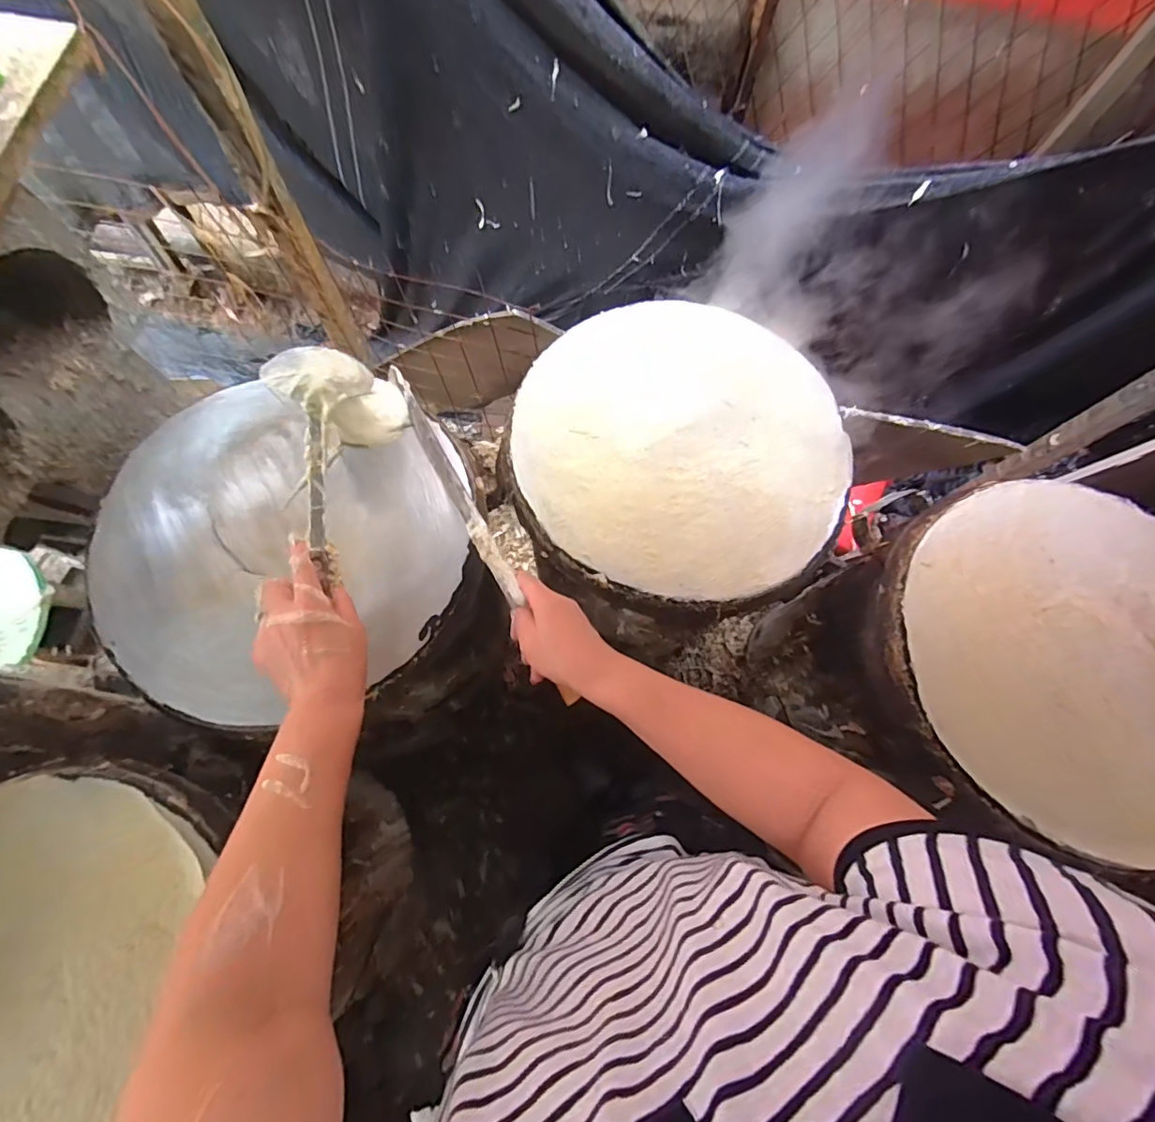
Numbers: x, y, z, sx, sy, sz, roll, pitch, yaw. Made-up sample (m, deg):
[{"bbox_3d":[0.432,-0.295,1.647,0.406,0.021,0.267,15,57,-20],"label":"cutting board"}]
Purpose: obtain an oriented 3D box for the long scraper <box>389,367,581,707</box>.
[{"bbox_3d":[-0.105,-0.041,0.537,0.019,0.025,0.401,-27,72,-11],"label":"long scraper"}]

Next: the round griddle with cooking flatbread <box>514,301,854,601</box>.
[{"bbox_3d":[0.120,-0.142,0.593,0.359,0.026,0.357,1,72,-3],"label":"round griddle with cooking flatbread"}]

